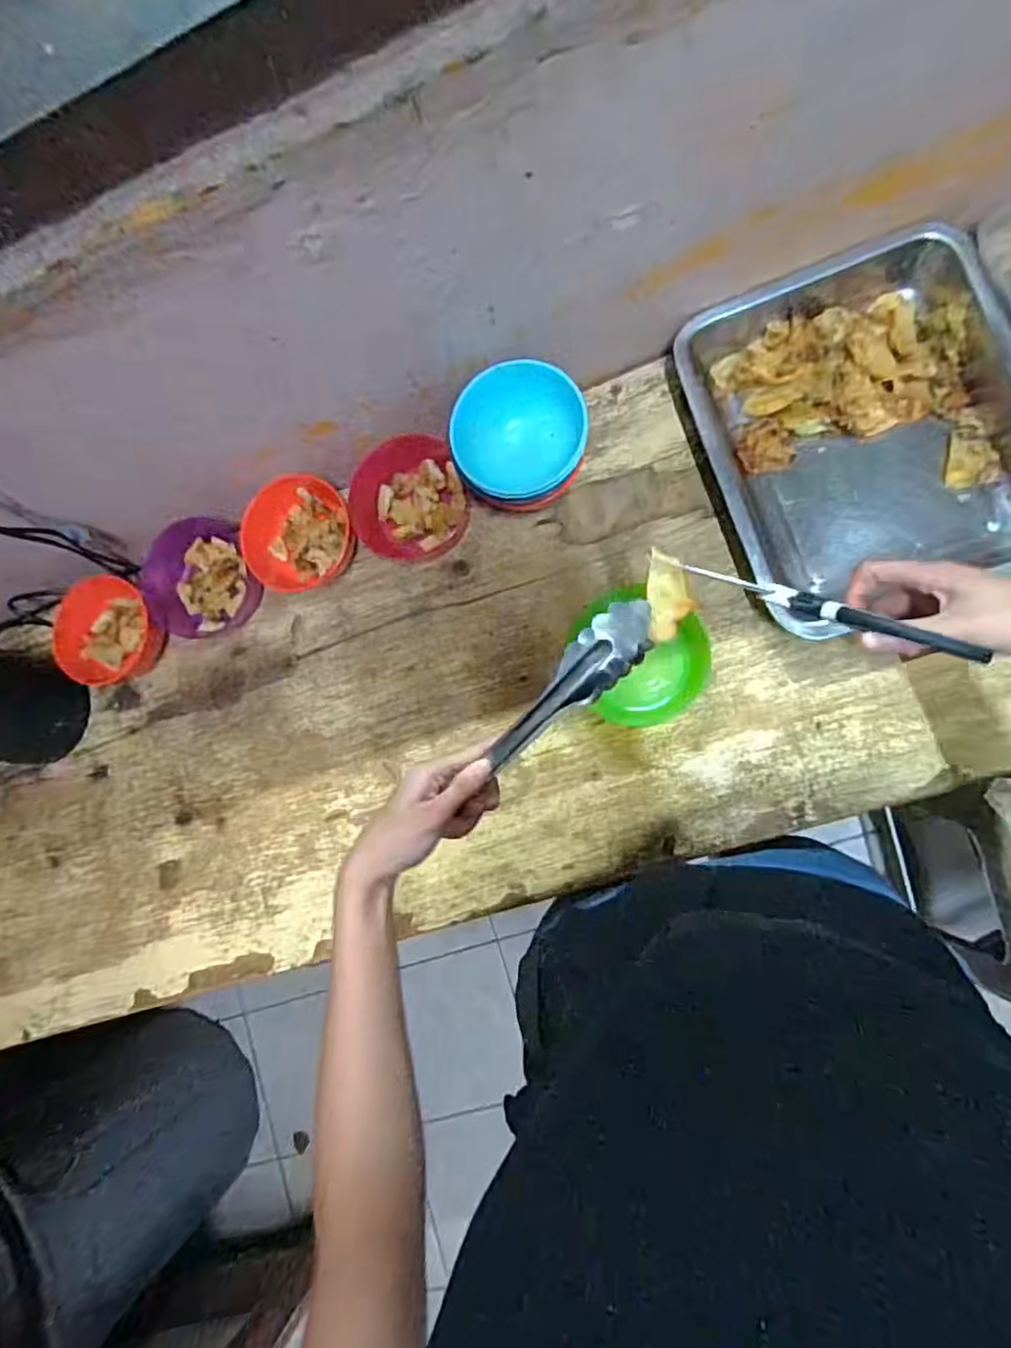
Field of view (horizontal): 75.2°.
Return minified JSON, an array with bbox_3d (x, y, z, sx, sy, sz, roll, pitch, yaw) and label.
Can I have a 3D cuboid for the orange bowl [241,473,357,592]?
[{"bbox_3d":[-0.203,-0.136,0.642,0.111,0.043,0.097,-41,78,5],"label":"orange bowl"}]

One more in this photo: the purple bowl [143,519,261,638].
[{"bbox_3d":[-0.311,-0.091,0.660,0.109,0.043,0.109,-1,84,12],"label":"purple bowl"}]

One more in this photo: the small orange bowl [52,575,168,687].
[{"bbox_3d":[-0.410,-0.050,0.676,0.098,0.038,0.109,-26,80,8],"label":"small orange bowl"}]

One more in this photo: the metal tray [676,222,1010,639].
[{"bbox_3d":[0.294,-0.201,0.542,0.239,0.052,0.292,-19,81,10],"label":"metal tray"}]

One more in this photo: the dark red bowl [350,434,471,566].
[{"bbox_3d":[-0.092,-0.162,0.617,0.105,0.055,0.099,-1,84,12],"label":"dark red bowl"}]

